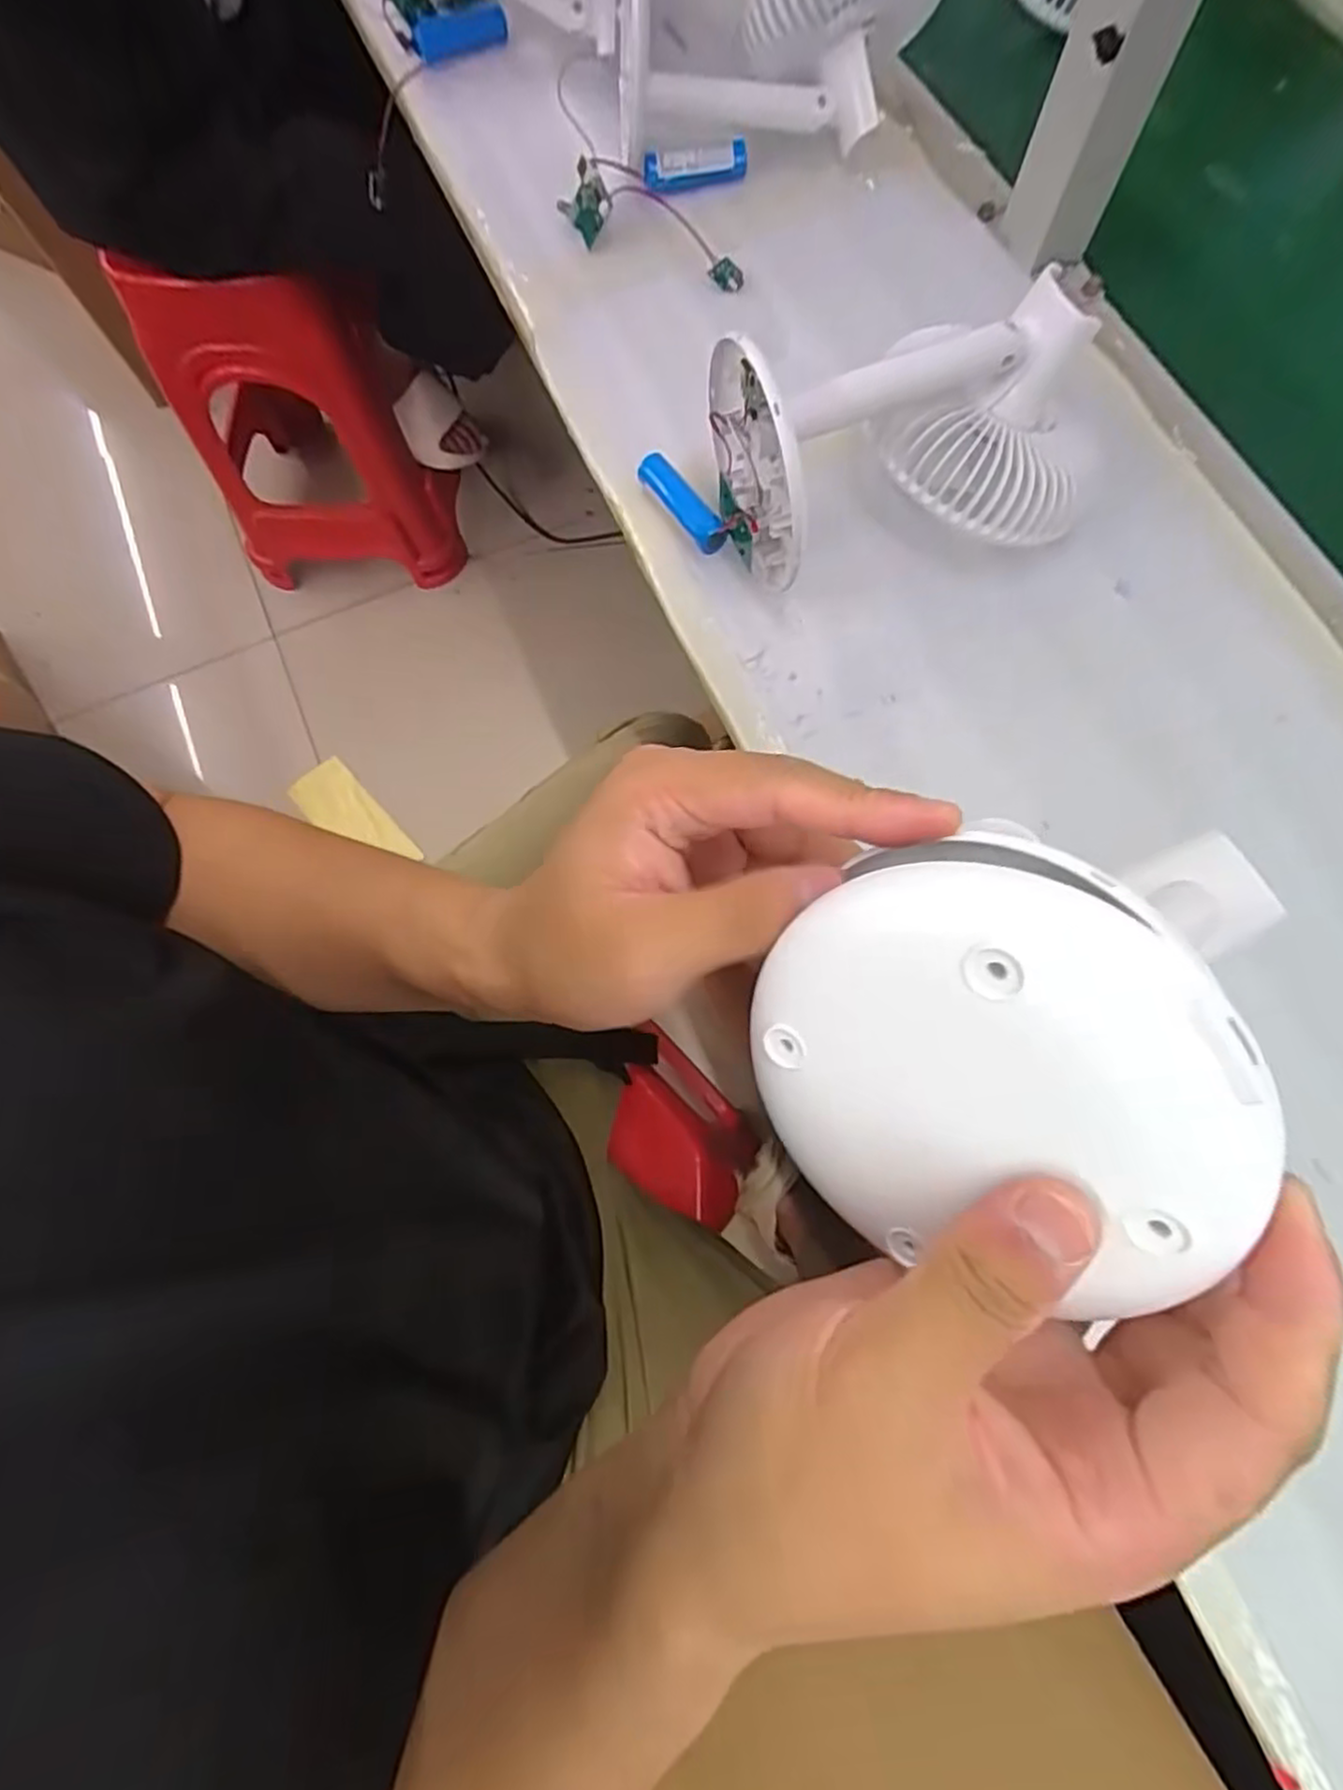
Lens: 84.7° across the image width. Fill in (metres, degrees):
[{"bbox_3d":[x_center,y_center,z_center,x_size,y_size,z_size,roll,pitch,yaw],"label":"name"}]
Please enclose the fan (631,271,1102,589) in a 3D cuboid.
[{"bbox_3d":[0.097,-0.220,0.367,0.216,0.100,0.099,-4,74,0],"label":"fan"}]

